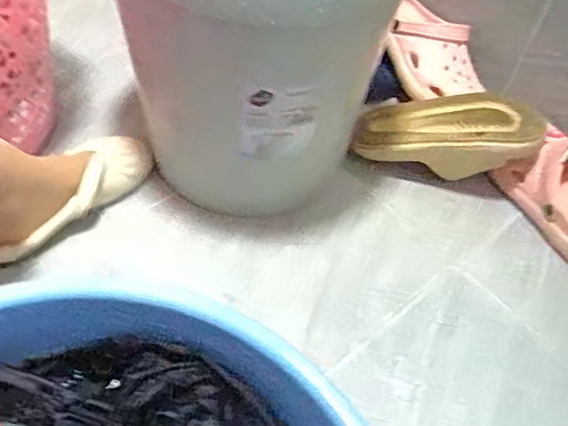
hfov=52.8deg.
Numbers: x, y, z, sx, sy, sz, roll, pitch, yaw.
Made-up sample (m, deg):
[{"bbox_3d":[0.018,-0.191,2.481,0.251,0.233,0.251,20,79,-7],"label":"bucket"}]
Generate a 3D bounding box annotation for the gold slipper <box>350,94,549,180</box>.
[{"bbox_3d":[0.233,-0.111,0.802,0.236,0.064,0.113,3,52,20],"label":"gold slipper"}]

